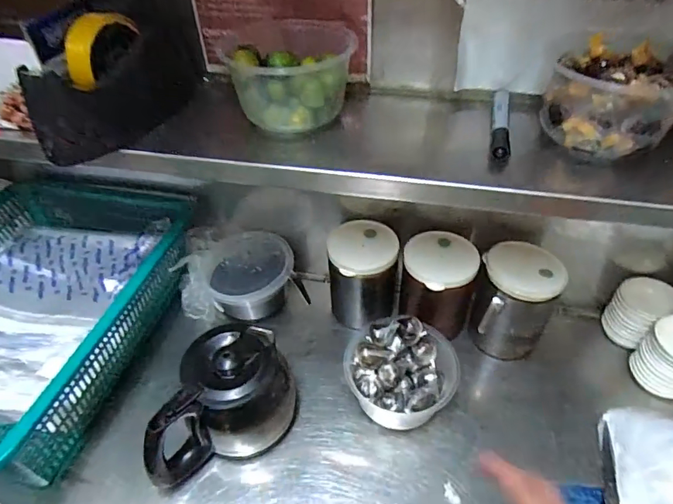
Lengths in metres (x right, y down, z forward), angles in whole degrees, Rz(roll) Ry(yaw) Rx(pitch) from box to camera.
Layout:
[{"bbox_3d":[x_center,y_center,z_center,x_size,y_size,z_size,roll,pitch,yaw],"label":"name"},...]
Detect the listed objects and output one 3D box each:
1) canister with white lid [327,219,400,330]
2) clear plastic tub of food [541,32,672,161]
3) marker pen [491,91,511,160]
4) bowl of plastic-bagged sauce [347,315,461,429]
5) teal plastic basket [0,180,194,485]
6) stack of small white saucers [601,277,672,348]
[{"bbox_3d":[0.040,0.034,0.680,0.103,0.131,0.097,3,44,3],"label":"canister with white lid"},{"bbox_3d":[0.263,-0.144,0.424,0.122,0.072,0.119,29,51,27],"label":"clear plastic tub of food"},{"bbox_3d":[0.169,-0.134,0.464,0.016,0.015,0.121,10,45,11],"label":"marker pen"},{"bbox_3d":[0.081,0.162,0.589,0.137,0.098,0.122,15,46,16],"label":"bowl of plastic-bagged sauce"},{"bbox_3d":[-0.443,0.085,0.636,0.360,0.125,0.421,10,45,11],"label":"teal plastic basket"},{"bbox_3d":[0.428,0.097,0.645,0.069,0.103,0.072,-11,45,-11],"label":"stack of small white saucers"}]

